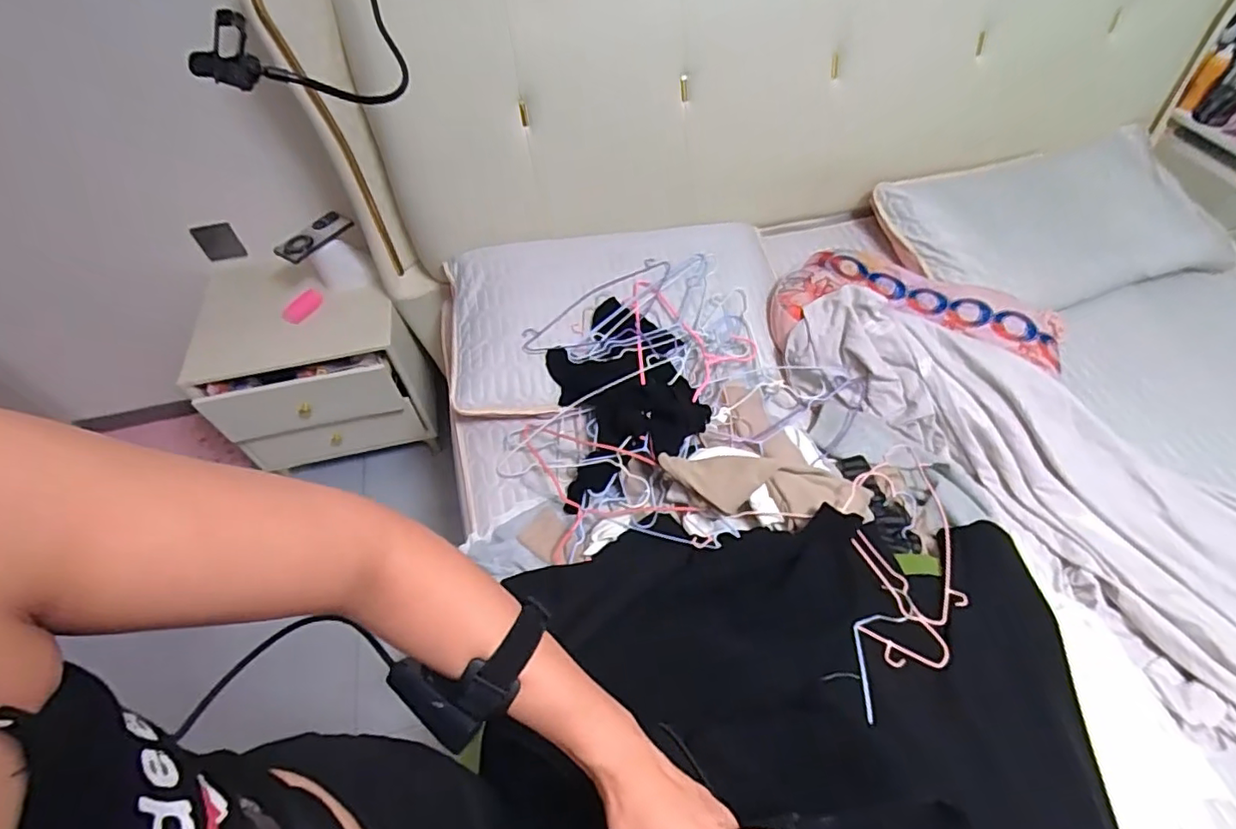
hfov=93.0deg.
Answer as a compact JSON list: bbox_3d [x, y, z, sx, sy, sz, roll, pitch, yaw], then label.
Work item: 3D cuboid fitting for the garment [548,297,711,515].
[{"bbox_3d":[0.012,-0.054,1.097,0.267,0.061,0.416,-6,56,-7],"label":"garment"}]

